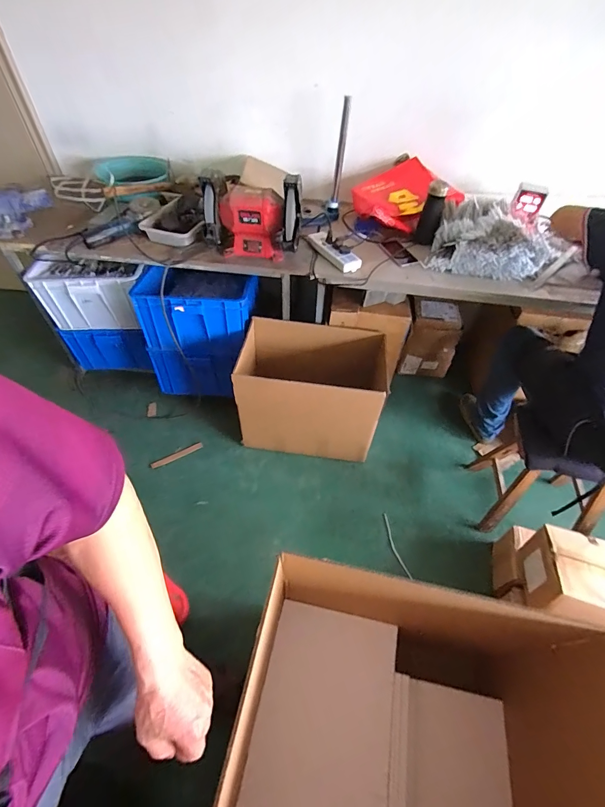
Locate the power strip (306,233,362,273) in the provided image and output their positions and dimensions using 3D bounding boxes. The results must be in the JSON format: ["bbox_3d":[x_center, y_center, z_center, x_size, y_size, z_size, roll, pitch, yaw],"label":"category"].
[{"bbox_3d":[0.097,-0.500,1.186,0.214,0.034,0.073,40,59,12],"label":"power strip"}]

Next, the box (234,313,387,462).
[{"bbox_3d":[0.031,-0.036,1.434,0.508,0.459,0.309,6,50,3],"label":"box"}]

